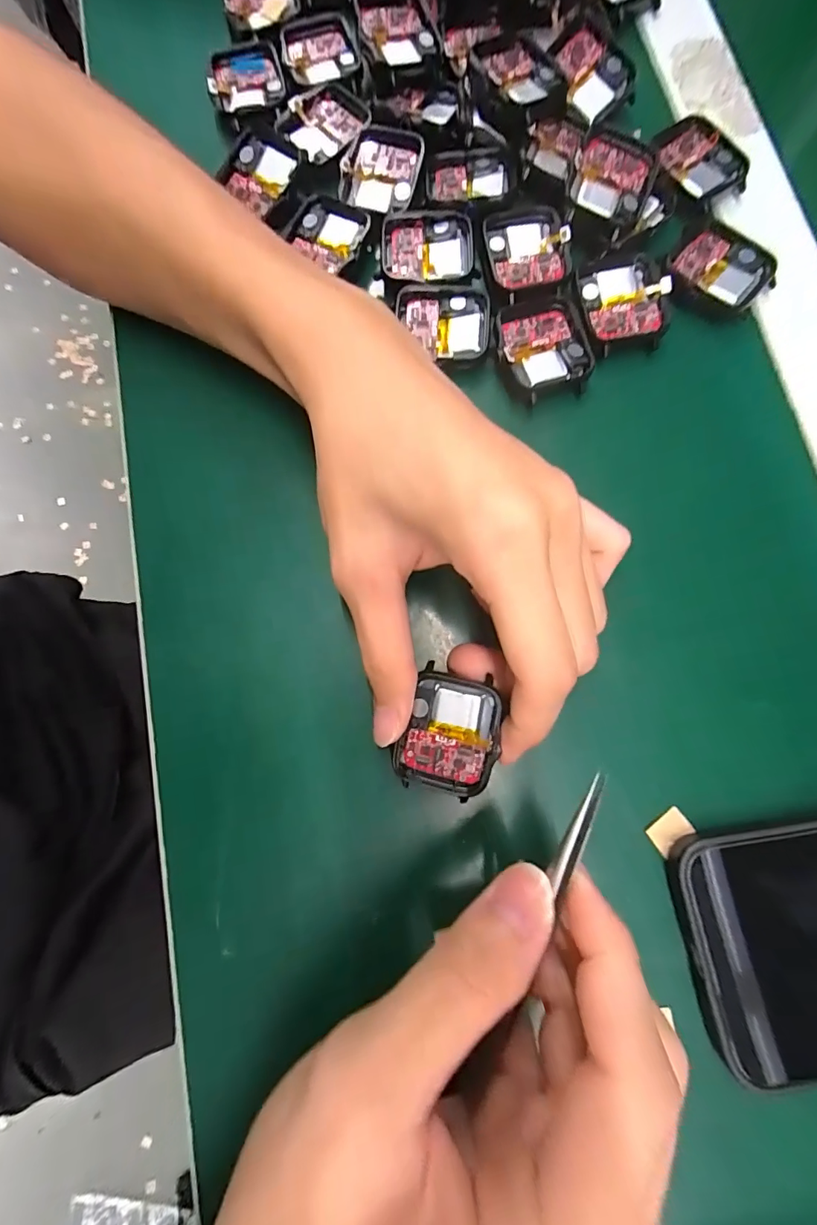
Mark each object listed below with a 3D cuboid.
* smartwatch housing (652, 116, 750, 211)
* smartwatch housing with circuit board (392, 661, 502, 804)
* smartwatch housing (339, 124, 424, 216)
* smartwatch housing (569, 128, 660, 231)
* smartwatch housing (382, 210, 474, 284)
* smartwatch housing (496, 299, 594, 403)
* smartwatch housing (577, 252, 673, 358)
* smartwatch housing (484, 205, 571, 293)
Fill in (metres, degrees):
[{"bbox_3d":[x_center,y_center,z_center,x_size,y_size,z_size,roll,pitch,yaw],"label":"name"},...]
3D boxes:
[{"bbox_3d":[0.140,-0.217,0.224,0.033,0.007,0.045,-29,80,-4],"label":"smartwatch housing"},{"bbox_3d":[0.016,0.047,0.181,0.035,0.011,0.045,16,91,12],"label":"smartwatch housing with circuit board"},{"bbox_3d":[-0.014,-0.214,0.223,0.036,0.007,0.037,17,80,4],"label":"smartwatch housing"},{"bbox_3d":[0.093,-0.198,0.213,0.034,0.013,0.040,21,80,5],"label":"smartwatch housing"},{"bbox_3d":[0.009,-0.169,0.218,0.043,0.007,0.042,0,79,1],"label":"smartwatch housing"},{"bbox_3d":[0.060,-0.117,0.207,0.038,0.006,0.044,-11,80,-1],"label":"smartwatch housing"},{"bbox_3d":[0.098,-0.140,0.209,0.038,0.006,0.043,-10,79,-1],"label":"smartwatch housing"},{"bbox_3d":[0.055,-0.168,0.215,0.037,0.006,0.040,-2,79,1],"label":"smartwatch housing"}]

